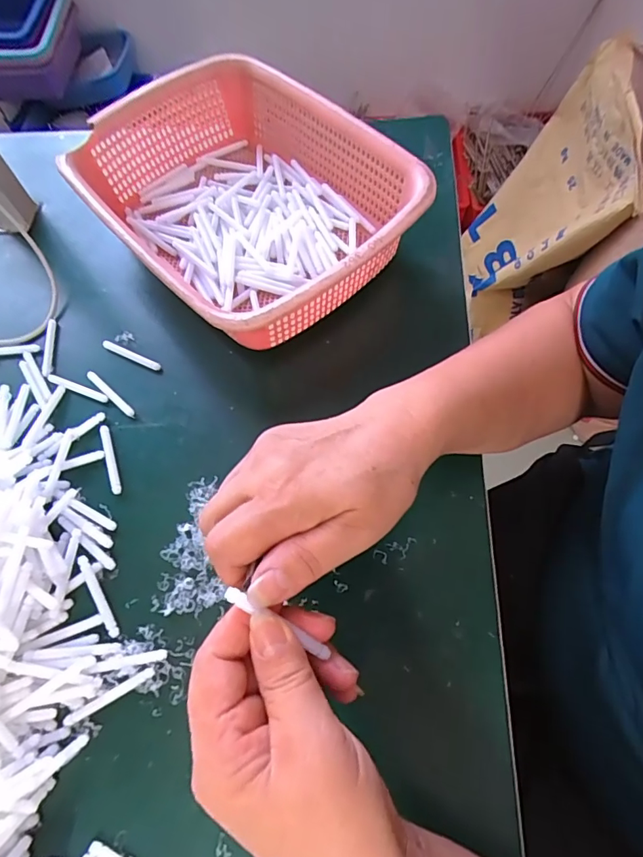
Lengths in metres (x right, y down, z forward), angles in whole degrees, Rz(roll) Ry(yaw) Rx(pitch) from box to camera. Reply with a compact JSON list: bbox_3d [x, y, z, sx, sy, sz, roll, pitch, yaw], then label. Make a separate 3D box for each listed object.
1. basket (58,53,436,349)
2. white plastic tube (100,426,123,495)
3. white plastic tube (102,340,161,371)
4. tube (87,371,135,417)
[{"bbox_3d":[-0.068,-0.193,0.413,0.212,0.089,0.281,-40,69,-15],"label":"basket"},{"bbox_3d":[-0.163,0.023,0.358,0.007,0.004,0.059,-19,65,-7],"label":"white plastic tube"},{"bbox_3d":[-0.164,-0.063,0.400,0.058,0.004,0.009,23,68,12],"label":"white plastic tube"},{"bbox_3d":[-0.175,-0.029,0.385,0.059,0.004,0.007,39,72,18],"label":"tube"}]

